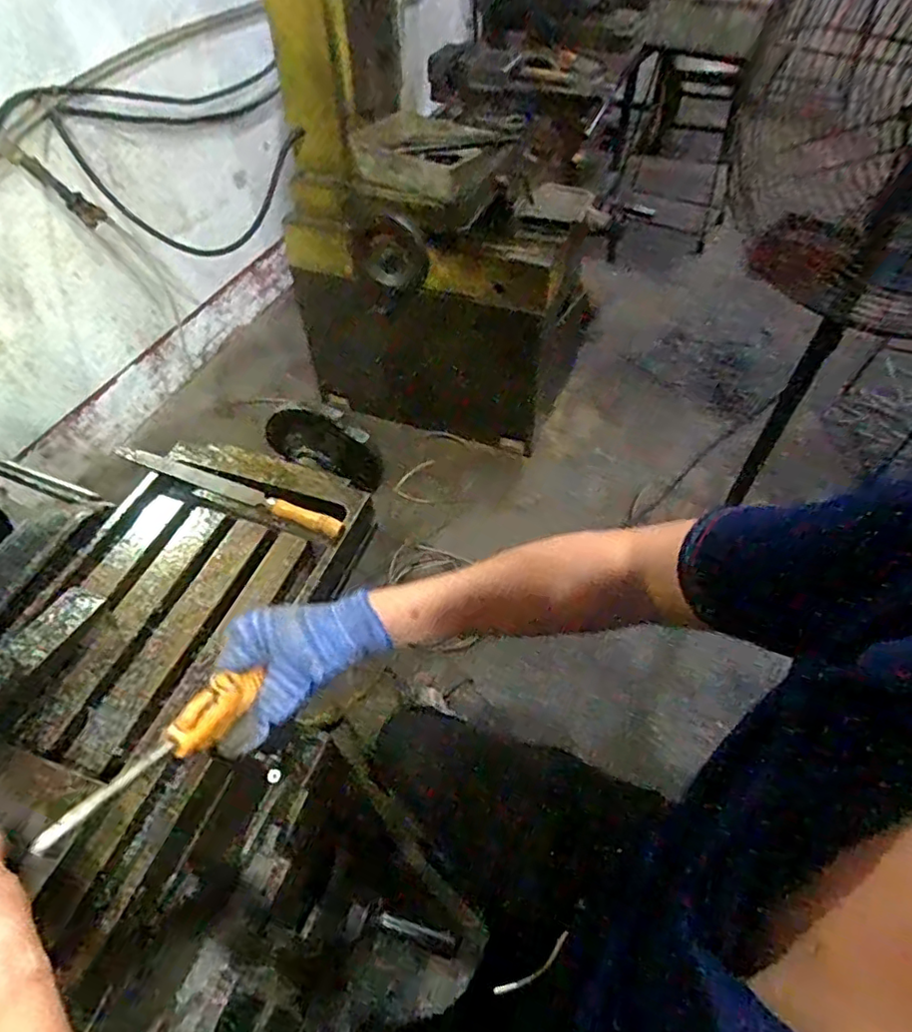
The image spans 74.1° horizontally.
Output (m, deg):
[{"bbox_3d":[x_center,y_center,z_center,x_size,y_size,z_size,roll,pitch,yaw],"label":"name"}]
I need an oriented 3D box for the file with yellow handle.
[{"bbox_3d":[-0.239,-0.032,0.629,0.283,0.019,0.022,20,54,16],"label":"file with yellow handle"}]

